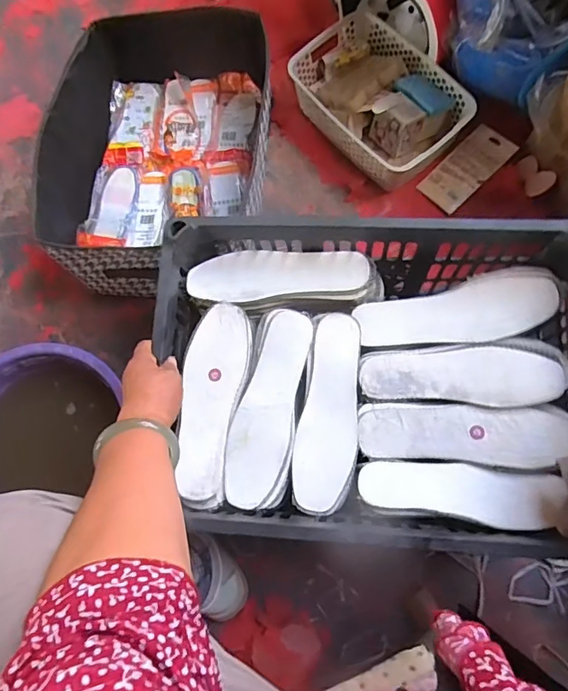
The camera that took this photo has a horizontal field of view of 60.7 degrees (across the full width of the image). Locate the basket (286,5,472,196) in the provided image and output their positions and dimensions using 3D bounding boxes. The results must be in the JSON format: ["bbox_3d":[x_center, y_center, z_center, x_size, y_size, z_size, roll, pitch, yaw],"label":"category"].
[{"bbox_3d":[0.163,-0.440,0.860,0.205,0.082,0.310,-38,76,-9],"label":"basket"}]

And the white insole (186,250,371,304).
[{"bbox_3d":[-0.008,-0.091,0.597,0.216,0.017,0.066,-7,74,0],"label":"white insole"}]

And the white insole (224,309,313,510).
[{"bbox_3d":[-0.016,0.068,0.563,0.068,0.009,0.226,15,75,6],"label":"white insole"}]

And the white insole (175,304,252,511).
[{"bbox_3d":[-0.085,0.065,0.554,0.072,0.016,0.226,13,77,-10],"label":"white insole"}]

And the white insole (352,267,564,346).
[{"bbox_3d":[0.204,-0.040,0.566,0.223,0.032,0.076,-13,74,-2],"label":"white insole"}]

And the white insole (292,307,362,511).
[{"bbox_3d":[0.051,0.073,0.559,0.068,0.009,0.224,5,74,3],"label":"white insole"}]

